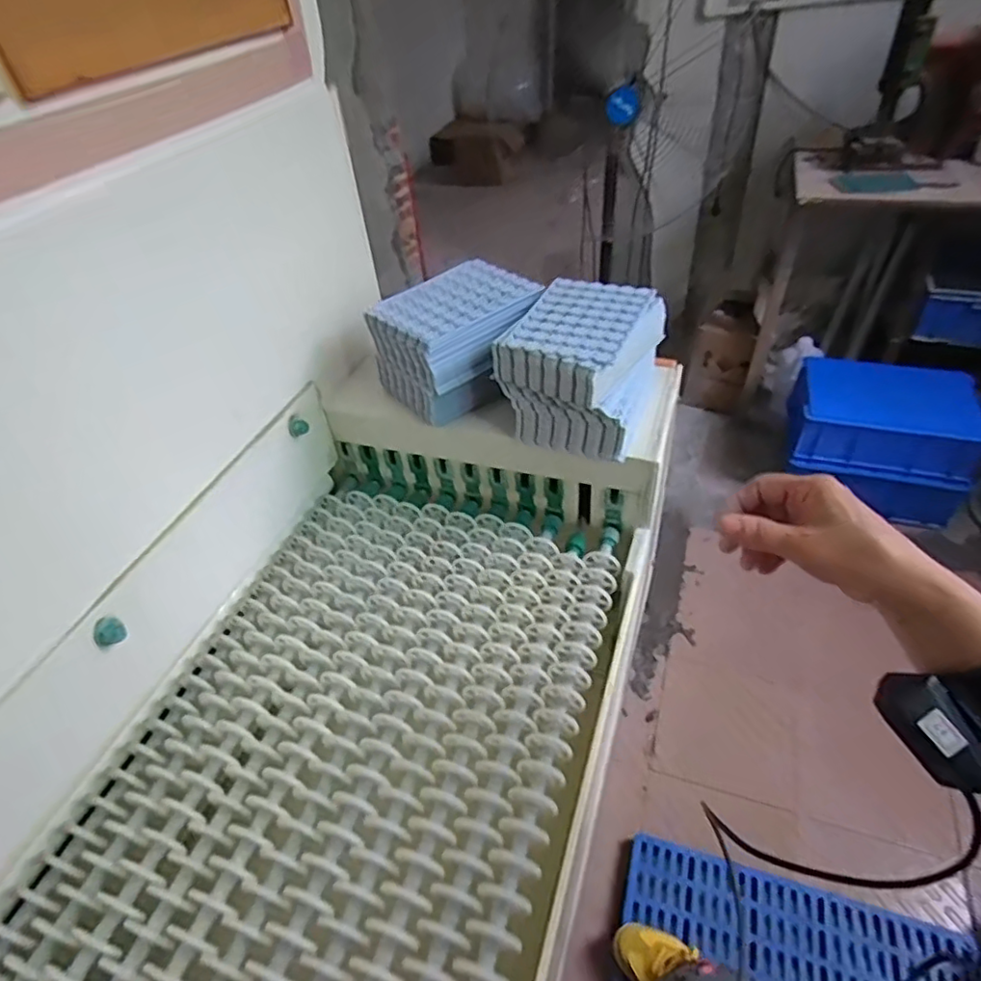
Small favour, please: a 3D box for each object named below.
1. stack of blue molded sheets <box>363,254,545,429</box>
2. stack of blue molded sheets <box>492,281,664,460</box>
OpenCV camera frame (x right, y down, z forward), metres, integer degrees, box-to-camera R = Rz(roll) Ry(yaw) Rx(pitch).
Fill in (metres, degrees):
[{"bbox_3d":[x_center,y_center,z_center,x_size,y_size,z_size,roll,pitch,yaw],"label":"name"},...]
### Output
[{"bbox_3d":[-0.034,-0.176,0.712,0.165,0.106,0.143,-32,49,-25],"label":"stack of blue molded sheets"},{"bbox_3d":[0.107,-0.136,0.671,0.146,0.121,0.173,18,49,24],"label":"stack of blue molded sheets"}]

